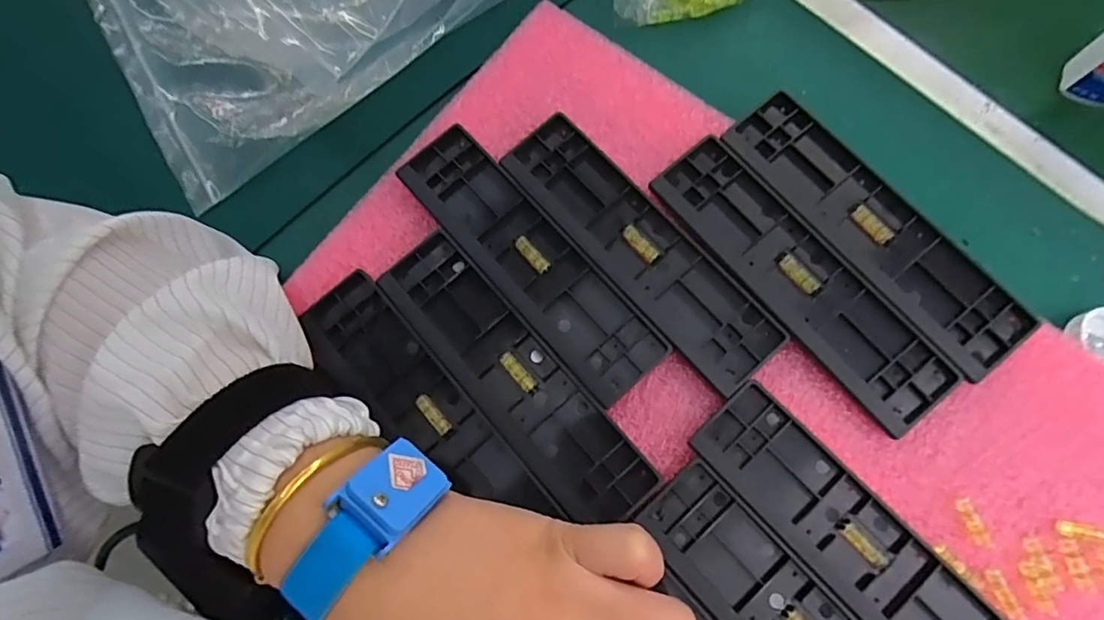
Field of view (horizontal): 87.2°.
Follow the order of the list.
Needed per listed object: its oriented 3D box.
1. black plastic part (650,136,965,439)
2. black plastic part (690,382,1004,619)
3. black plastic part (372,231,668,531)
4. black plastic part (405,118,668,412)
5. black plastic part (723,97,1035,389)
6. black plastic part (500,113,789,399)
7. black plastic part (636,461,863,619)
[{"bbox_3d":[0.115,-0.016,0.271,0.042,0.008,0.158,-38,77,-6],"label":"black plastic part"},{"bbox_3d":[0.131,0.099,0.243,0.042,0.005,0.158,-43,78,-7],"label":"black plastic part"},{"bbox_3d":[-0.020,0.031,0.270,0.044,0.007,0.158,-42,77,-7],"label":"black plastic part"},{"bbox_3d":[-0.012,-0.025,0.282,0.043,0.007,0.158,-41,77,-7],"label":"black plastic part"},{"bbox_3d":[0.151,-0.038,0.277,0.042,0.015,0.157,-38,77,-6],"label":"black plastic part"},{"bbox_3d":[0.041,-0.031,0.280,0.043,0.007,0.158,-41,77,-7],"label":"black plastic part"},{"bbox_3d":[0.104,0.133,0.236,0.042,0.009,0.157,-42,77,-7],"label":"black plastic part"}]

